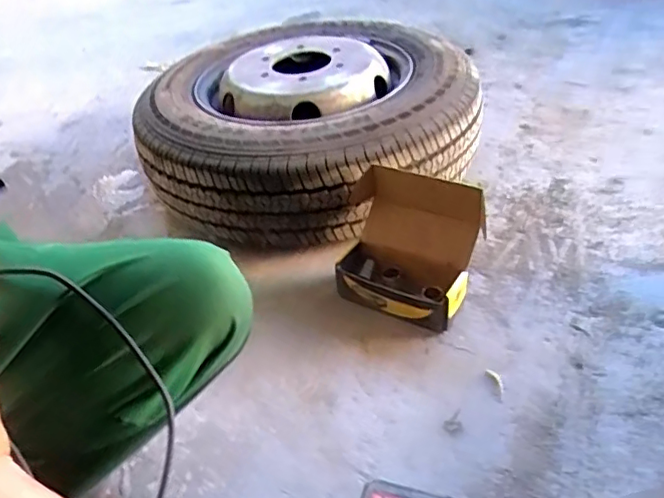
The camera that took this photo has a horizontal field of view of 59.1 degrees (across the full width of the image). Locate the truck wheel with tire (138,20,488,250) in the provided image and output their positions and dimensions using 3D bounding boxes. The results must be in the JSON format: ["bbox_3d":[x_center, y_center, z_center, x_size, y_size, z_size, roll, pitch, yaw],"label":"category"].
[{"bbox_3d":[-0.039,-0.226,1.086,0.591,0.190,0.499,-15,41,-4],"label":"truck wheel with tire"}]

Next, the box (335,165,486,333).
[{"bbox_3d":[0.105,0.003,0.855,0.198,0.167,0.140,15,43,25],"label":"box"}]

